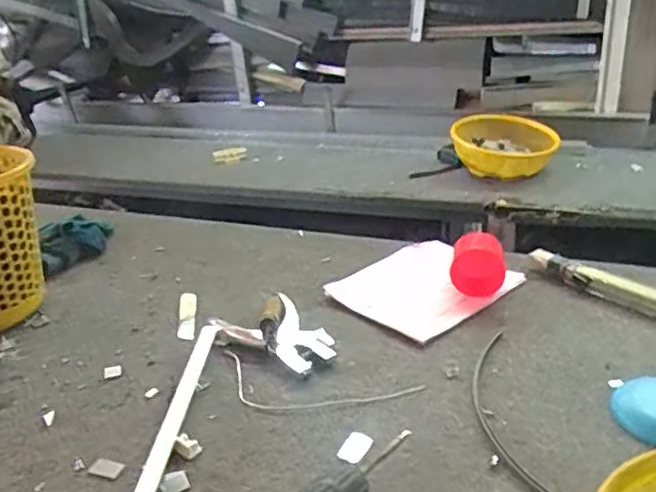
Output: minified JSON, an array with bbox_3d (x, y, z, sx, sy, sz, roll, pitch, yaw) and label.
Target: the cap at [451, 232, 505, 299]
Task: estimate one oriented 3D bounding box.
[{"bbox_3d":[0.187,0.025,0.796,0.066,0.061,0.088,1,26,13],"label":"cap"}]

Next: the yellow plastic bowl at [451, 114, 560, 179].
[{"bbox_3d":[0.417,-0.240,1.540,0.244,0.113,0.190,3,26,15],"label":"yellow plastic bowl"}]

